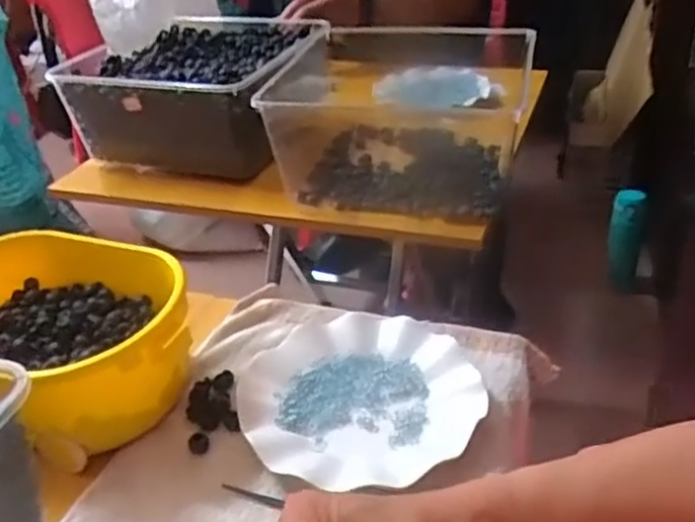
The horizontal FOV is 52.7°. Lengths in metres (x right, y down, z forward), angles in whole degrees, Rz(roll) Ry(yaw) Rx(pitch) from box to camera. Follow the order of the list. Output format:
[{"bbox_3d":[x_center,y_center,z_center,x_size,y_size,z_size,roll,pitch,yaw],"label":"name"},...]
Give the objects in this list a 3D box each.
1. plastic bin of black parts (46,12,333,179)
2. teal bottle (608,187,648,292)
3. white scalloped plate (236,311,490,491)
[{"bbox_3d":[-0.206,-0.248,1.019,0.295,0.126,0.310,6,34,17],"label":"plastic bin of black parts"},{"bbox_3d":[0.563,-0.046,1.413,0.071,0.220,0.060,5,34,16],"label":"teal bottle"},{"bbox_3d":[0.007,0.105,0.567,0.185,0.034,0.163,-12,33,-11],"label":"white scalloped plate"}]

